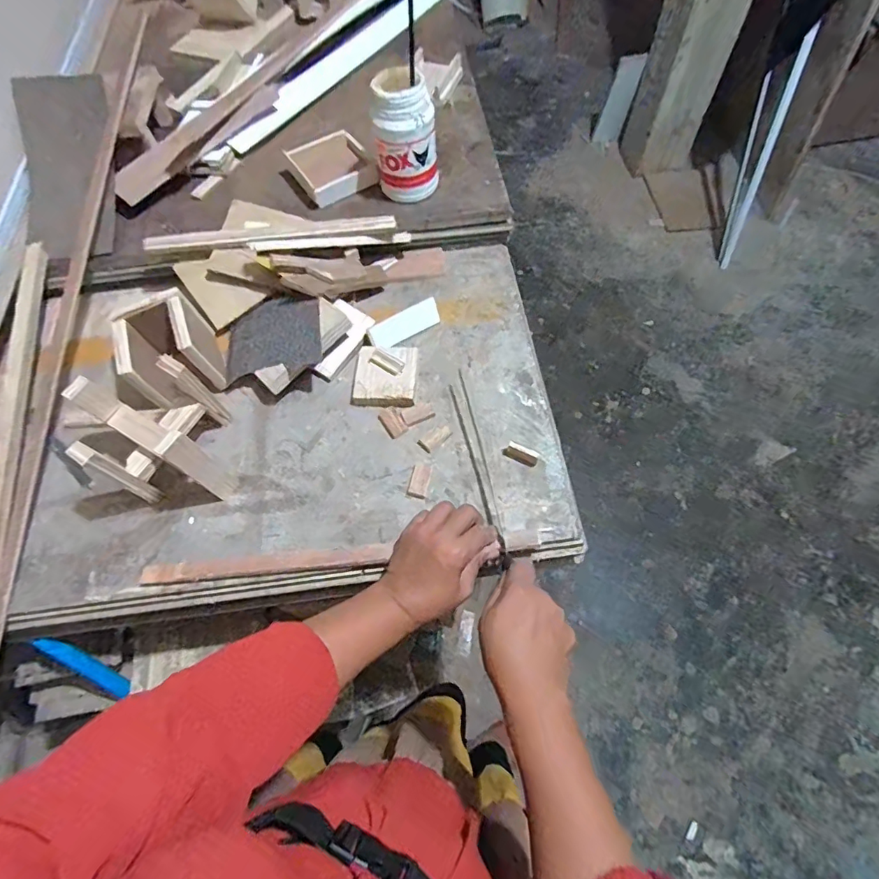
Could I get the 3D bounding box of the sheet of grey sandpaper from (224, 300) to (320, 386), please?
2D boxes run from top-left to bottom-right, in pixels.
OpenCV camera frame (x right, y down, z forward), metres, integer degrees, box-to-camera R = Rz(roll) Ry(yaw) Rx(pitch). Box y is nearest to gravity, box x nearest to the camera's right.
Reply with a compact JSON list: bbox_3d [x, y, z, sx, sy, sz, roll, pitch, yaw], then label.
[{"bbox_3d":[-0.201,-0.129,0.599,0.136,0.016,0.111,-8,63,20],"label":"sheet of grey sandpaper"}]

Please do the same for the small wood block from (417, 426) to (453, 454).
[{"bbox_3d":[-0.004,-0.002,0.557,0.040,0.004,0.020,-39,68,-16],"label":"small wood block"}]

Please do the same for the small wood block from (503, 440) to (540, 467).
[{"bbox_3d":[0.091,0.015,0.540,0.038,0.014,0.016,25,67,14],"label":"small wood block"}]

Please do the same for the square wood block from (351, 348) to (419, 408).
[{"bbox_3d":[-0.065,-0.078,0.587,0.075,0.016,0.080,4,64,4],"label":"square wood block"}]

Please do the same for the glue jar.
[{"bbox_3d":[-0.042,-0.379,0.621,0.073,0.135,0.071,19,66,12],"label":"glue jar"}]

